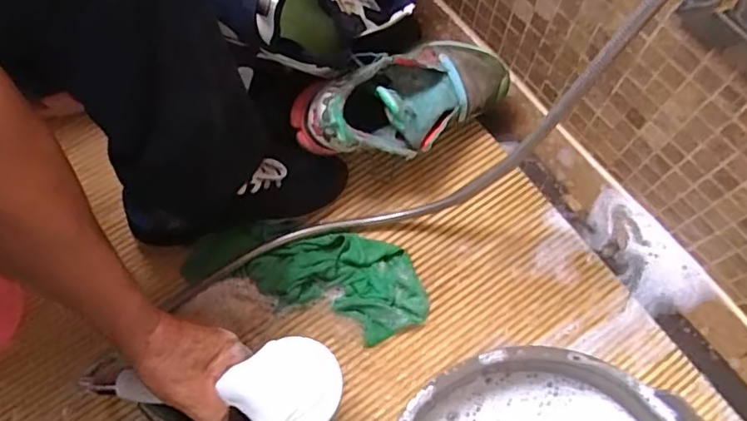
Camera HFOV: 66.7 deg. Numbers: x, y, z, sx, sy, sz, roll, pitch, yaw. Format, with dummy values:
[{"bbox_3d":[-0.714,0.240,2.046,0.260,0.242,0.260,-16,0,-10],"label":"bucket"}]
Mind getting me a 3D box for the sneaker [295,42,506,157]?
[{"bbox_3d":[0.050,-0.140,0.722,0.286,0.114,0.132,-21,70,-25],"label":"sneaker"}]

